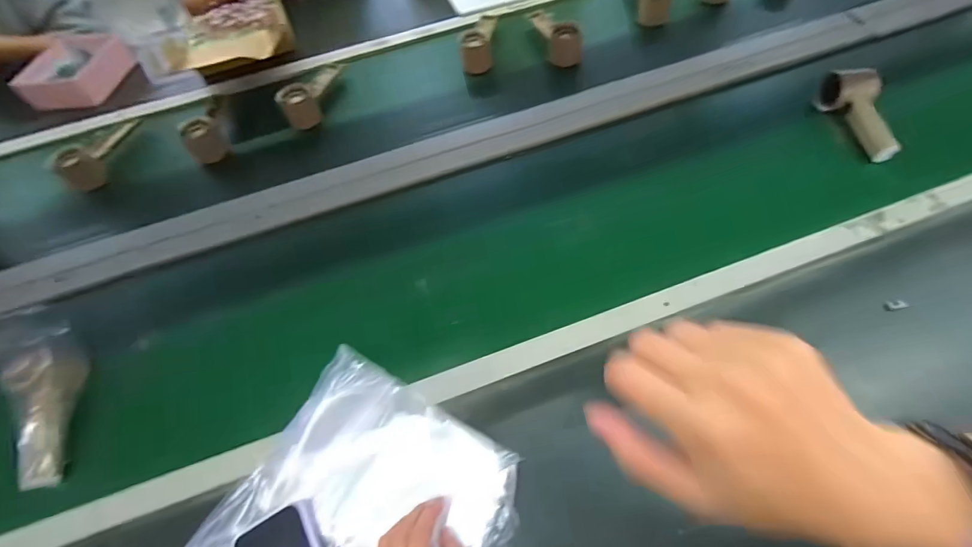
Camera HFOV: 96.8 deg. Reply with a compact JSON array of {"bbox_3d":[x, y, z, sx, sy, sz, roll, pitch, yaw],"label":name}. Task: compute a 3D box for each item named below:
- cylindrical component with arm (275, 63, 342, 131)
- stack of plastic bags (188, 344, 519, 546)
[{"bbox_3d":[-0.319,-0.336,0.790,0.060,0.055,0.161,5,57,8],"label":"cylindrical component with arm"},{"bbox_3d":[-0.115,0.240,0.424,0.262,0.035,0.244,29,69,13],"label":"stack of plastic bags"}]

